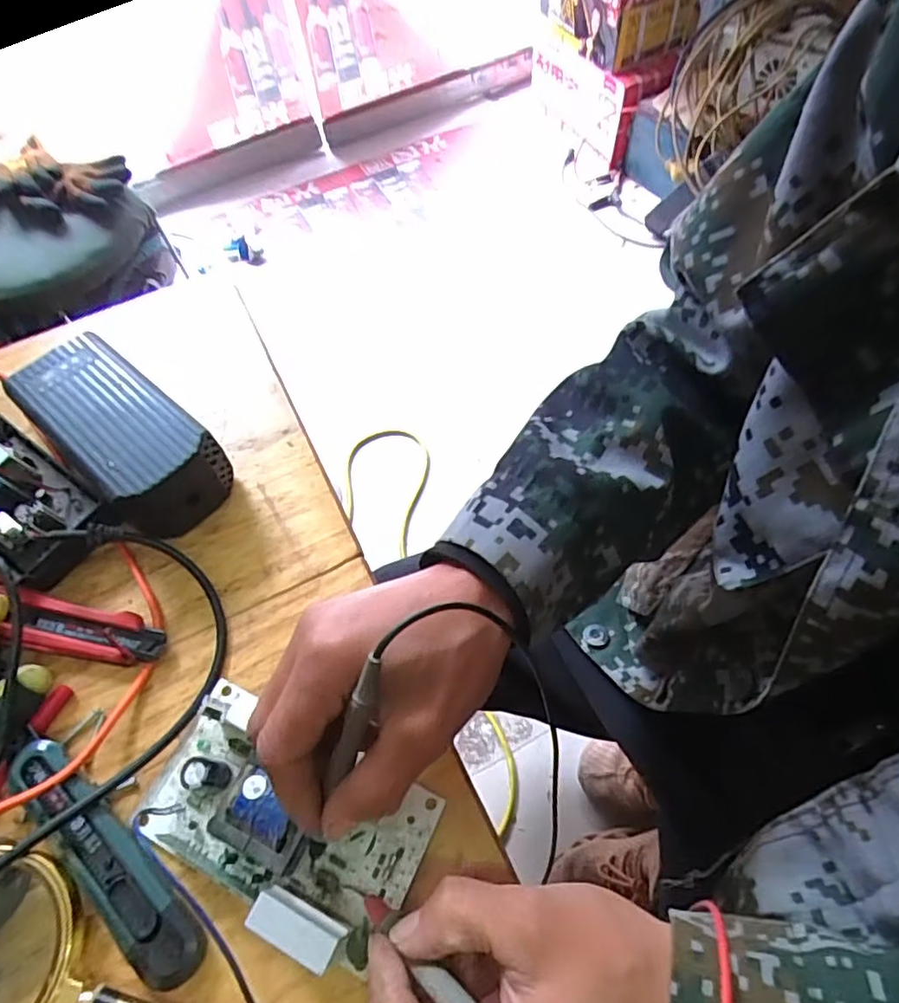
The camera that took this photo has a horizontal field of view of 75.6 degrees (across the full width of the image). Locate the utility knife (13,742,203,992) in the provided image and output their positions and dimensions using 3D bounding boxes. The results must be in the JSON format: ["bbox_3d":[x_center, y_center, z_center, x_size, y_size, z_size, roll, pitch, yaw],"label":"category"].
[{"bbox_3d":[-0.179,0.180,0.296,0.144,0.016,0.034,37,70,22],"label":"utility knife"}]

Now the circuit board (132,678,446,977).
[{"bbox_3d":[-0.090,0.158,0.295,0.147,0.044,0.083,23,65,18],"label":"circuit board"}]

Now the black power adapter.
[{"bbox_3d":[-0.228,-0.045,0.402,0.150,0.056,0.077,37,70,22],"label":"black power adapter"}]

